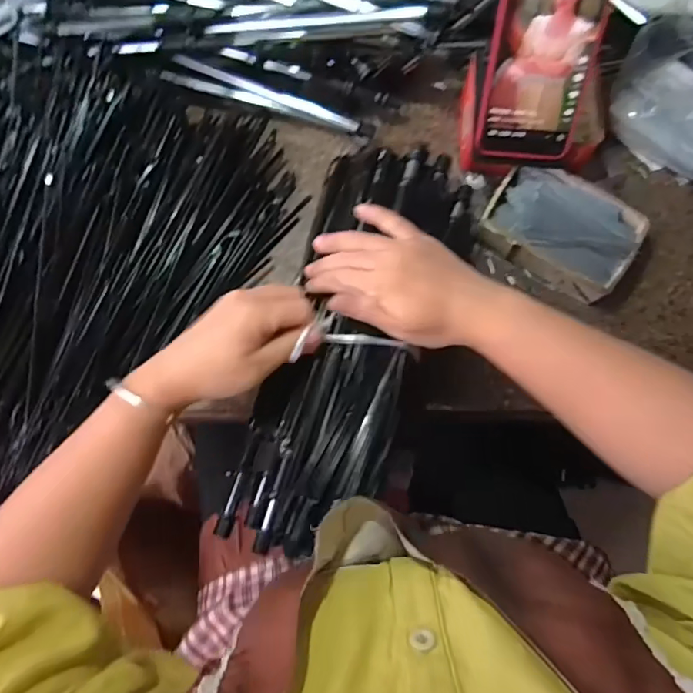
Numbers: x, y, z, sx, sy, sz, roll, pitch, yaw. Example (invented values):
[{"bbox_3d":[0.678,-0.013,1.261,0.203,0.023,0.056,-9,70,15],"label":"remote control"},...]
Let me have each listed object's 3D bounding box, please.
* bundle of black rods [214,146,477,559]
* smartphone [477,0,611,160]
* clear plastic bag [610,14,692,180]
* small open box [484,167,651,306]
[{"bbox_3d":[0.005,-0.007,0.394,0.129,0.065,0.327,17,75,5],"label":"bundle of black rods"},{"bbox_3d":[0.151,-0.229,0.374,0.077,0.163,0.012,4,34,2],"label":"smartphone"},{"bbox_3d":[0.311,-0.225,0.453,0.103,0.071,0.130,-39,79,-7],"label":"clear plastic bag"},{"bbox_3d":[0.192,-0.106,0.444,0.128,0.035,0.092,32,80,8],"label":"small open box"}]

